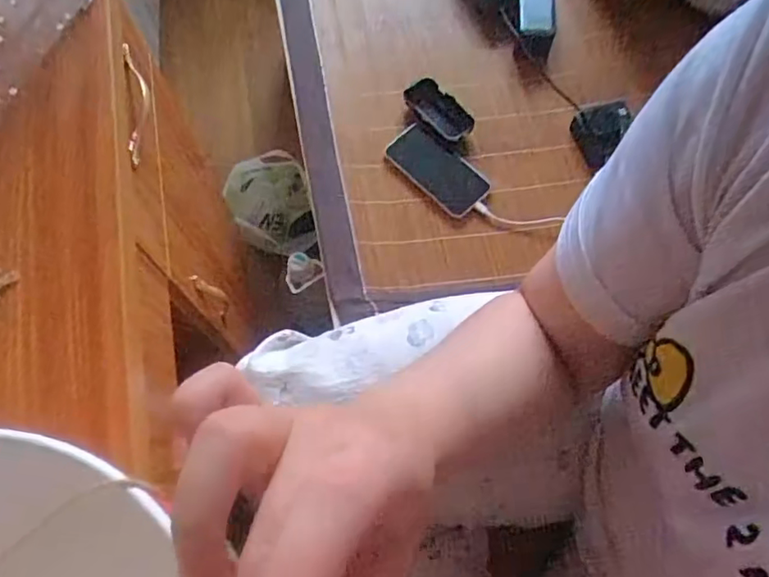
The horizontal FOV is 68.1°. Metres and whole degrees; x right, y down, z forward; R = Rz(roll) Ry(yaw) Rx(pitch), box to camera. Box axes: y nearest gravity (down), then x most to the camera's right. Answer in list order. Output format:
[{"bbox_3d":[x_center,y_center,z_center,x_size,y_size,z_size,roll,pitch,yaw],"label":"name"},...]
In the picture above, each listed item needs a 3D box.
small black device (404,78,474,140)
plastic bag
[{"bbox_3d":[0.079,-0.252,0.797,0.056,0.020,0.101,-42,73,-16],"label":"small black device"},{"bbox_3d":[-0.213,-0.152,1.070,0.151,0.114,0.159,-11,68,-5],"label":"plastic bag"}]

